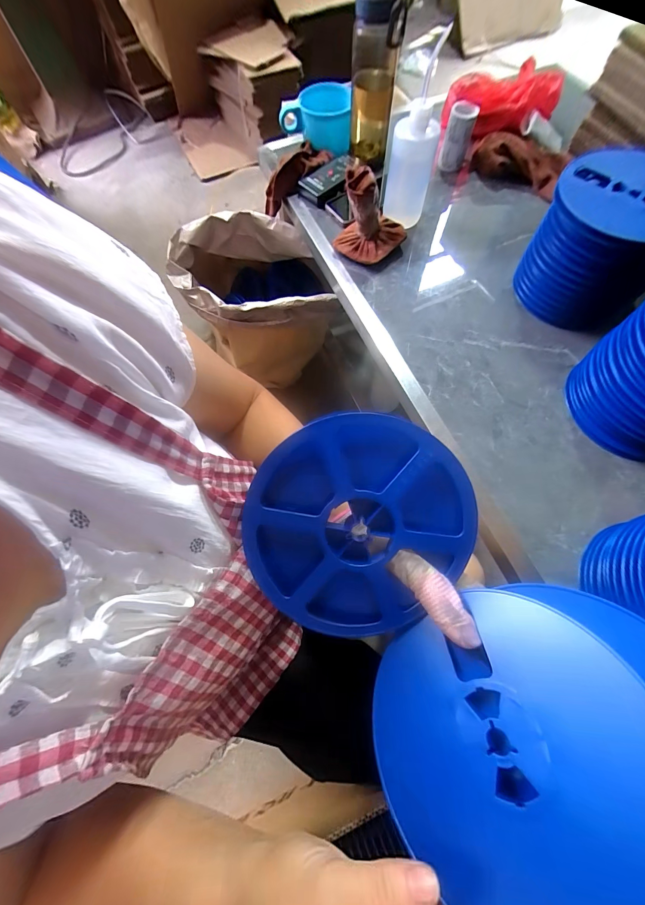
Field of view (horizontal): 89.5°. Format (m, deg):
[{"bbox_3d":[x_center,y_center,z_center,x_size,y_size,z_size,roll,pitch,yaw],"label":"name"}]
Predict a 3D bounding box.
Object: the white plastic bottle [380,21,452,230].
[{"bbox_3d":[0.148,-0.491,0.538,0.071,0.210,0.067,10,69,5],"label":"white plastic bottle"}]

